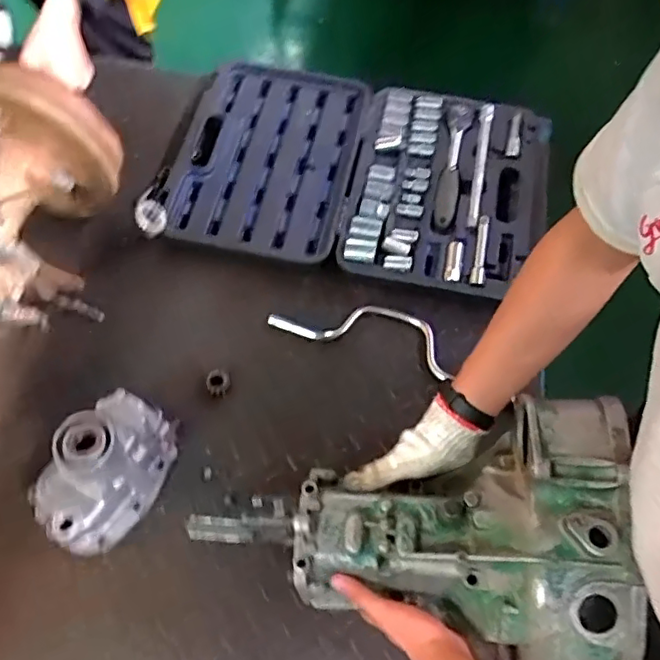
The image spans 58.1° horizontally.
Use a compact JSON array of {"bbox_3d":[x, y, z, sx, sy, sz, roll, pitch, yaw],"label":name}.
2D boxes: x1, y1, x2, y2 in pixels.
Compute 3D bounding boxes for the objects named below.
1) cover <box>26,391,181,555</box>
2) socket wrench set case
[{"bbox_3d":[-0.265,0.163,0.703,0.114,0.133,0.182,41,69,18],"label":"cover"},{"bbox_3d":[0.052,-0.258,0.956,0.574,0.036,0.378,11,63,4],"label":"socket wrench set case"}]

